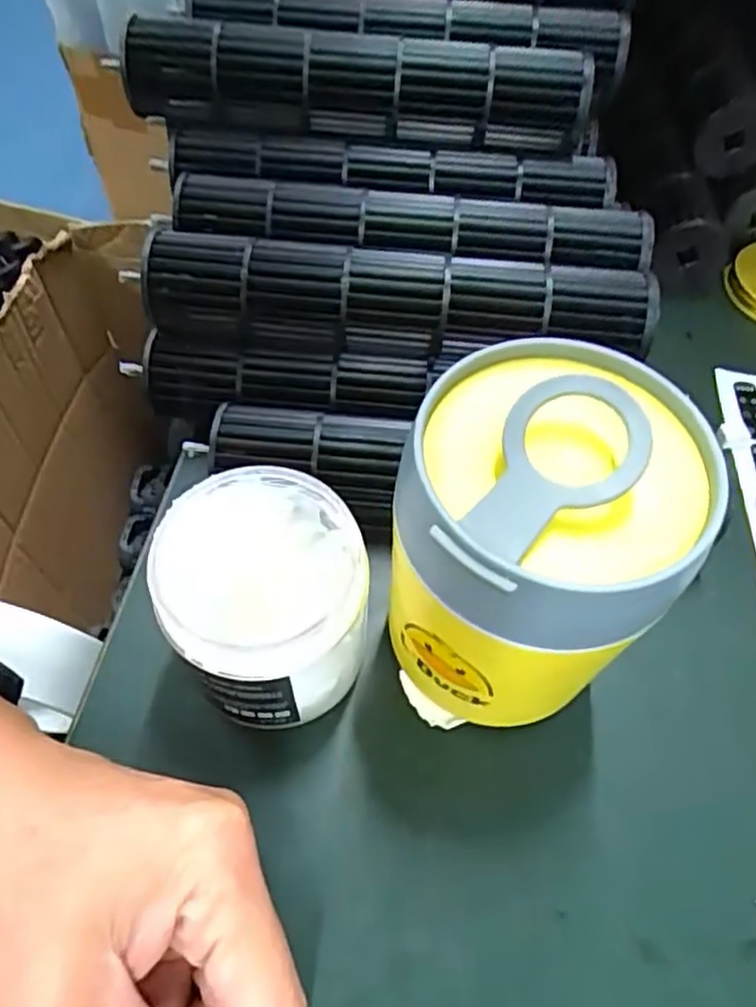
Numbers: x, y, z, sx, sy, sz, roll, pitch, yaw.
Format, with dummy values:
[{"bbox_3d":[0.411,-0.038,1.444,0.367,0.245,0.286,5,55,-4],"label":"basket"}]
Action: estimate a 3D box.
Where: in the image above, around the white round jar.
[{"bbox_3d":[-0.040,0.036,0.259,0.067,0.070,0.071,1,57,-1],"label":"white round jar"}]

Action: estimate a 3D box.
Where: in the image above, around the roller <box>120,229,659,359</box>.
[{"bbox_3d":[0.008,-0.091,0.326,0.229,0.047,0.040,4,57,1],"label":"roller"}]

